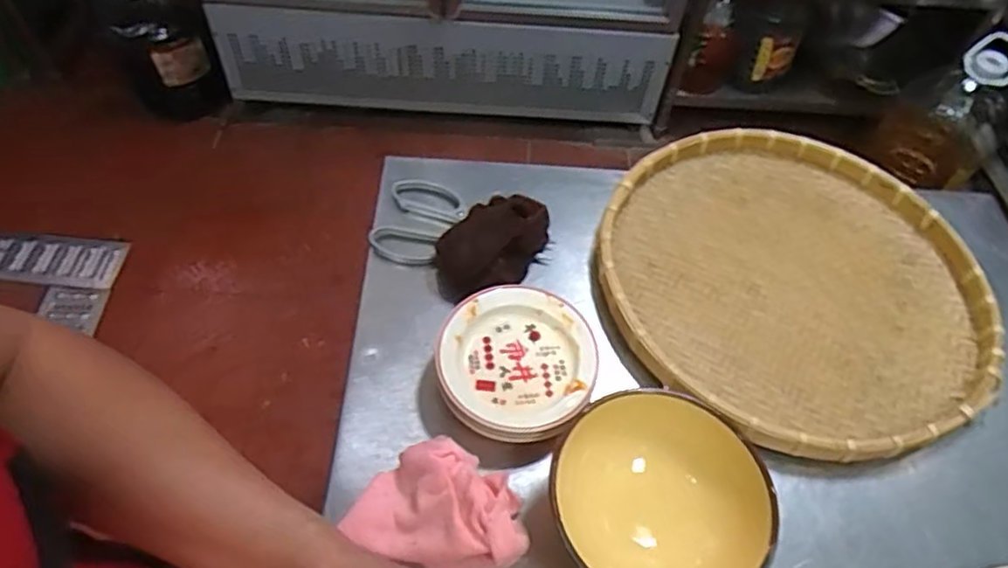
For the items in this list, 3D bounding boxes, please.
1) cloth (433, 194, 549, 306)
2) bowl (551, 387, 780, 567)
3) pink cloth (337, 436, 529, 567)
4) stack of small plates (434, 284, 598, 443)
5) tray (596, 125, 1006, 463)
[{"bbox_3d":[-0.002,-0.048,0.755,0.096,0.063,0.180,36,60,19],"label":"cloth"},{"bbox_3d":[0.132,0.193,0.582,0.165,0.095,0.182,-18,58,-17],"label":"bowl"},{"bbox_3d":[-0.052,0.193,0.580,0.155,0.049,0.106,21,56,10],"label":"pink cloth"},{"bbox_3d":[0.012,0.079,0.673,0.154,0.050,0.159,9,55,2],"label":"stack of small plates"},{"bbox_3d":[0.330,-0.006,0.767,0.422,0.059,0.419,34,59,18],"label":"tray"}]

